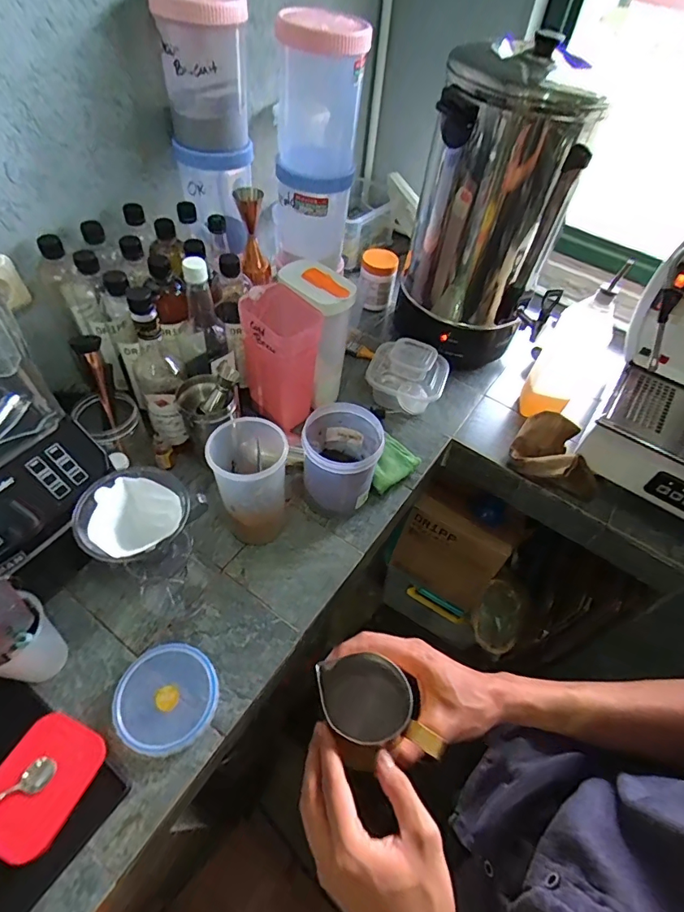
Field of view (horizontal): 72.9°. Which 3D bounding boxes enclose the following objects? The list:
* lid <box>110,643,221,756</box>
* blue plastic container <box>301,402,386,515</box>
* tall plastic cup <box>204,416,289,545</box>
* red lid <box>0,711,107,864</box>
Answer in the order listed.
[{"bbox_3d":[-0.210,0.289,0.558,0.113,0.011,0.114,8,56,-12],"label":"lid"},{"bbox_3d":[-0.002,0.013,0.716,0.112,0.151,0.113,12,51,3],"label":"blue plastic container"},{"bbox_3d":[-0.125,0.040,0.656,0.094,0.184,0.099,3,51,-4],"label":"tall plastic cup"},{"bbox_3d":[-0.317,0.342,0.486,0.090,0.007,0.115,24,45,5],"label":"red lid"}]

